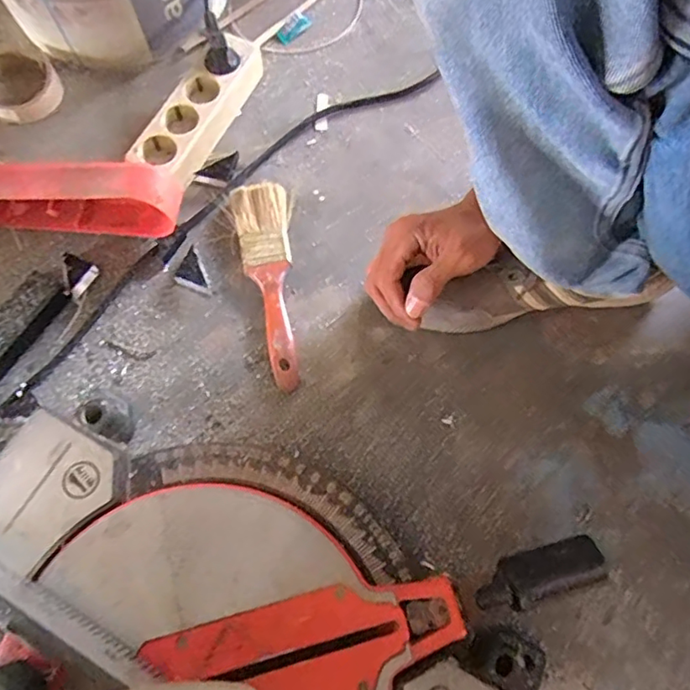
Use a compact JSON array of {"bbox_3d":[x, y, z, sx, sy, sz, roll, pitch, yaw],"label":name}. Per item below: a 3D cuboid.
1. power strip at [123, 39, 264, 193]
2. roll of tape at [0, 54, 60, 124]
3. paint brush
[{"bbox_3d":[-0.159,-0.258,0.625,0.063,0.040,0.199,24,71,8],"label":"power strip"},{"bbox_3d":[-0.378,-0.299,0.655,0.089,0.036,0.089,0,69,0],"label":"roll of tape"},{"bbox_3d":[-0.072,-0.066,0.569,0.055,0.023,0.223,-12,70,-5],"label":"paint brush"}]

